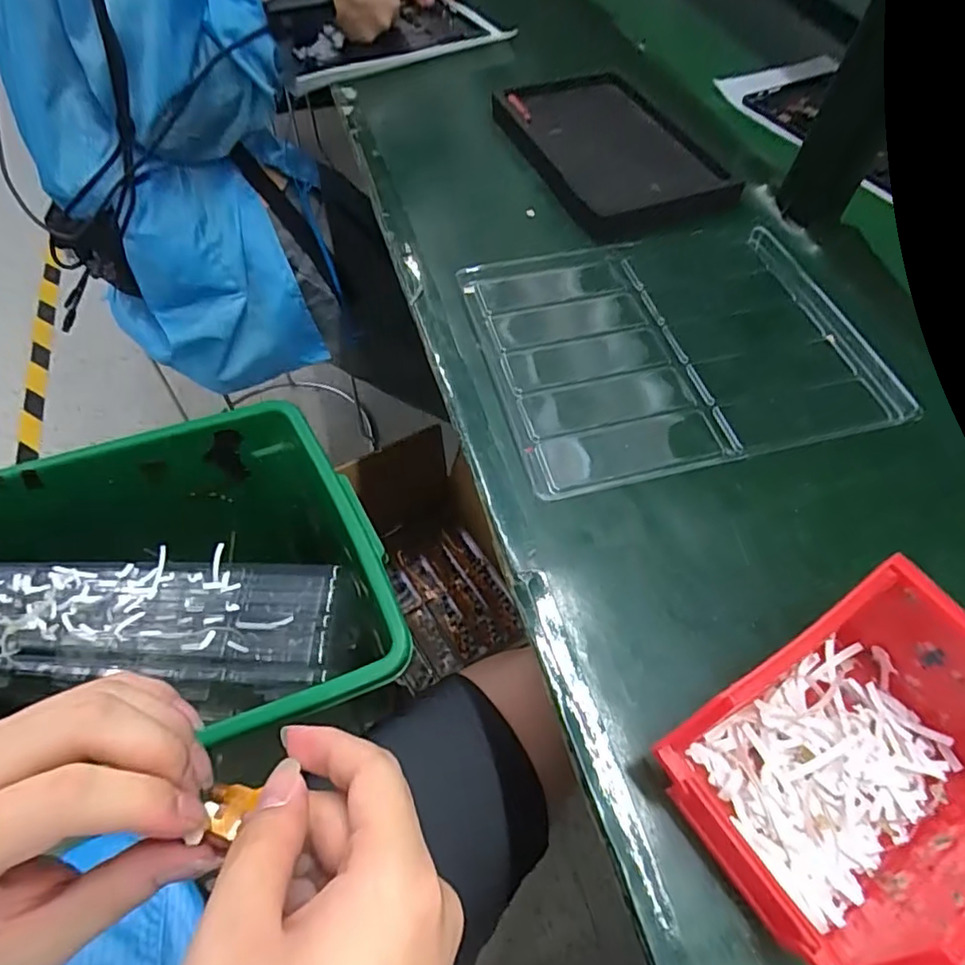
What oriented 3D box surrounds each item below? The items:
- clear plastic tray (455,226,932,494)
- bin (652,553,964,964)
[{"bbox_3d":[0.148,-0.111,0.448,0.288,0.010,0.226,-12,58,-10],"label":"clear plastic tray"},{"bbox_3d":[0.163,0.121,0.257,0.145,0.075,0.104,-28,63,-19],"label":"bin"}]

